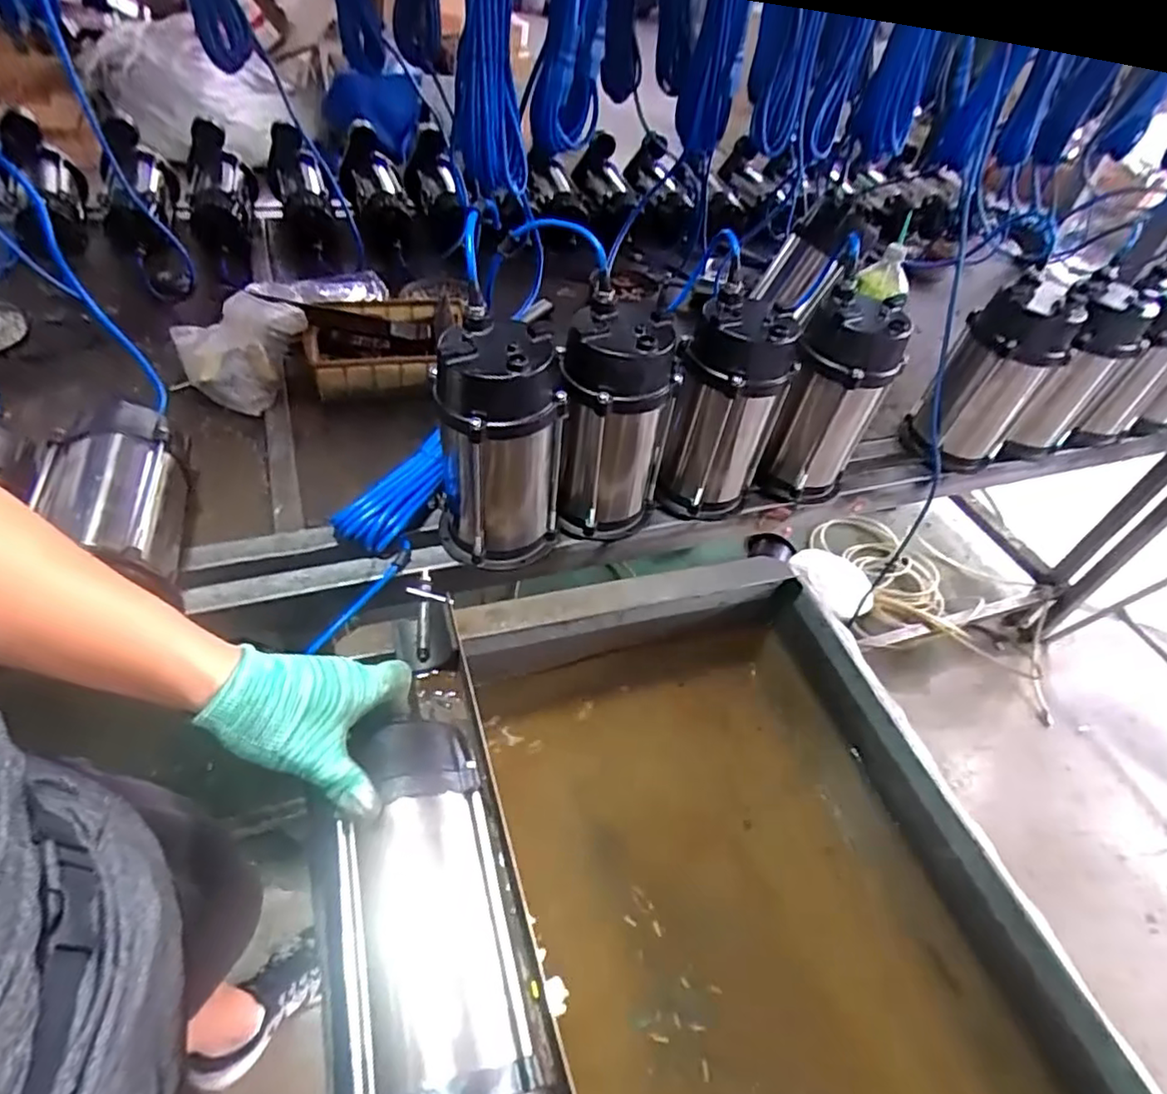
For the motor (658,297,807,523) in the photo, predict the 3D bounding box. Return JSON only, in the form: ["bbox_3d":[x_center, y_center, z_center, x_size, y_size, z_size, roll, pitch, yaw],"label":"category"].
[{"bbox_3d":[0.171,-0.159,0.802,0.122,0.247,0.111,15,46,5],"label":"motor"}]

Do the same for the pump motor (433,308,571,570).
[{"bbox_3d":[-0.093,-0.099,0.705,0.134,0.256,0.110,1,47,-9],"label":"pump motor"}]

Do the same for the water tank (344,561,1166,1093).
[{"bbox_3d":[0.109,0.386,0.586,0.578,0.238,0.767,-8,49,-17],"label":"water tank"}]

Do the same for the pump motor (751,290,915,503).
[{"bbox_3d":[0.314,-0.174,0.846,0.116,0.261,0.111,23,47,12],"label":"pump motor"}]

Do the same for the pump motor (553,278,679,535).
[{"bbox_3d":[0.034,-0.136,0.760,0.129,0.259,0.112,8,46,-2],"label":"pump motor"}]

